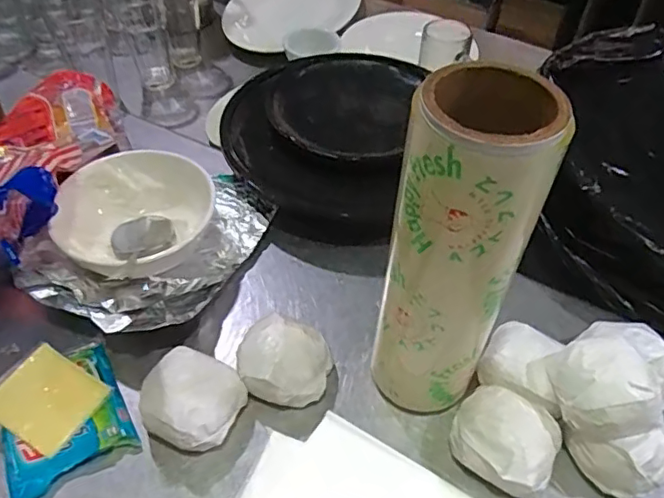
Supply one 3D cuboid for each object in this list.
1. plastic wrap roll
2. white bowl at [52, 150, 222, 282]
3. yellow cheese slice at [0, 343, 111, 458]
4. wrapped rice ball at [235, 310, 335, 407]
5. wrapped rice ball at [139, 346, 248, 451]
[{"bbox_3d":[0.092,0.022,0.452,0.088,0.316,0.084,19,48,14],"label":"plastic wrap roll"},{"bbox_3d":[-0.213,-0.027,0.630,0.158,0.062,0.185,-3,47,-6],"label":"white bowl"},{"bbox_3d":[-0.258,0.136,0.520,0.084,0.008,0.075,29,61,15],"label":"yellow cheese slice"},{"bbox_3d":[-0.046,0.107,0.546,0.085,0.053,0.076,11,47,8],"label":"wrapped rice ball"},{"bbox_3d":[-0.128,0.137,0.519,0.079,0.054,0.077,2,48,-2],"label":"wrapped rice ball"}]

